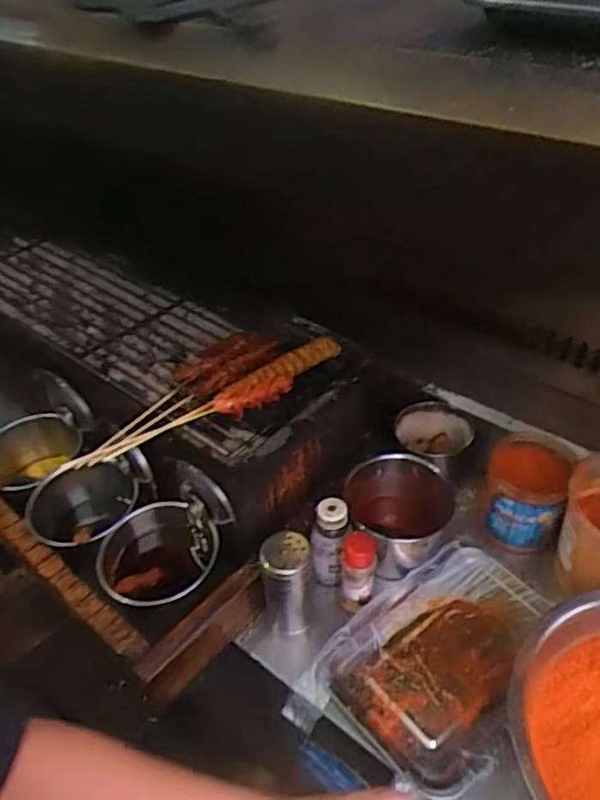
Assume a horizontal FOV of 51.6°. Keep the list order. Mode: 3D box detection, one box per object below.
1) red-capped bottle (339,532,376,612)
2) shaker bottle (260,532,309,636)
[{"bbox_3d":[0.077,0.222,0.819,0.043,0.101,0.053,7,42,10],"label":"red-capped bottle"},{"bbox_3d":[-0.017,0.234,0.787,0.055,0.137,0.060,-1,41,1],"label":"shaker bottle"}]

